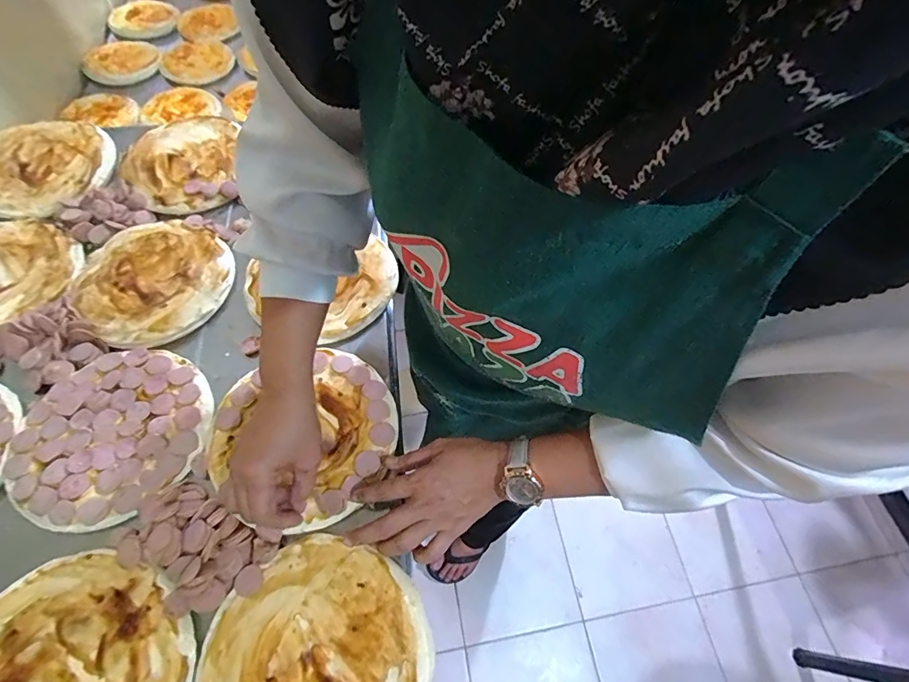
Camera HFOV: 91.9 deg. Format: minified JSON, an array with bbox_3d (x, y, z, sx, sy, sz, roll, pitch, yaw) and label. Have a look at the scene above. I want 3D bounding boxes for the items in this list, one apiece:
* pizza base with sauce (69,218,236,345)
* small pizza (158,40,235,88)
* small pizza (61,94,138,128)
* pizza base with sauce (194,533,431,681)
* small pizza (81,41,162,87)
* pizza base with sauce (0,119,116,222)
[{"bbox_3d":[-0.406,-0.084,0.590,0.194,0.019,0.186,1,61,-2],"label":"pizza base with sauce"},{"bbox_3d":[-0.565,-0.609,0.960,0.147,0.017,0.160,18,62,8],"label":"small pizza"},{"bbox_3d":[-0.681,-0.454,0.860,0.130,0.019,0.093,5,61,1],"label":"small pizza"},{"bbox_3d":[-0.124,0.286,0.391,0.195,0.015,0.191,1,61,-2],"label":"pizza base with sauce"},{"bbox_3d":[-0.711,-0.598,0.937,0.144,0.014,0.135,27,64,12],"label":"small pizza"},{"bbox_3d":[-0.634,-0.272,0.670,0.174,0.016,0.195,29,64,13],"label":"pizza base with sauce"}]

